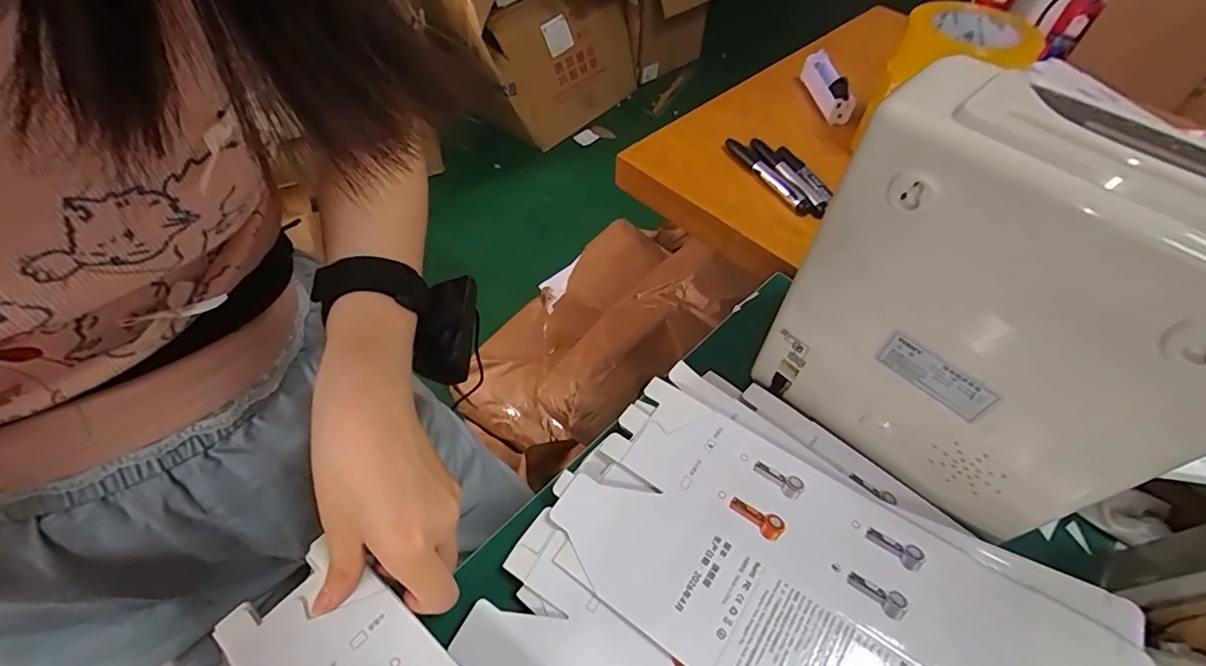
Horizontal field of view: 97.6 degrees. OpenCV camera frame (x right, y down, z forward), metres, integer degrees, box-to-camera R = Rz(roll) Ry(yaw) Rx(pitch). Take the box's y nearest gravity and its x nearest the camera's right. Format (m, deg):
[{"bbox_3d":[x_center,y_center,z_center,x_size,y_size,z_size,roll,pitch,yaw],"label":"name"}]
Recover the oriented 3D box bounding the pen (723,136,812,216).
[{"bbox_3d":[0.175,-0.168,0.561,0.016,0.019,0.131,-20,56,-15],"label":"pen"}]

